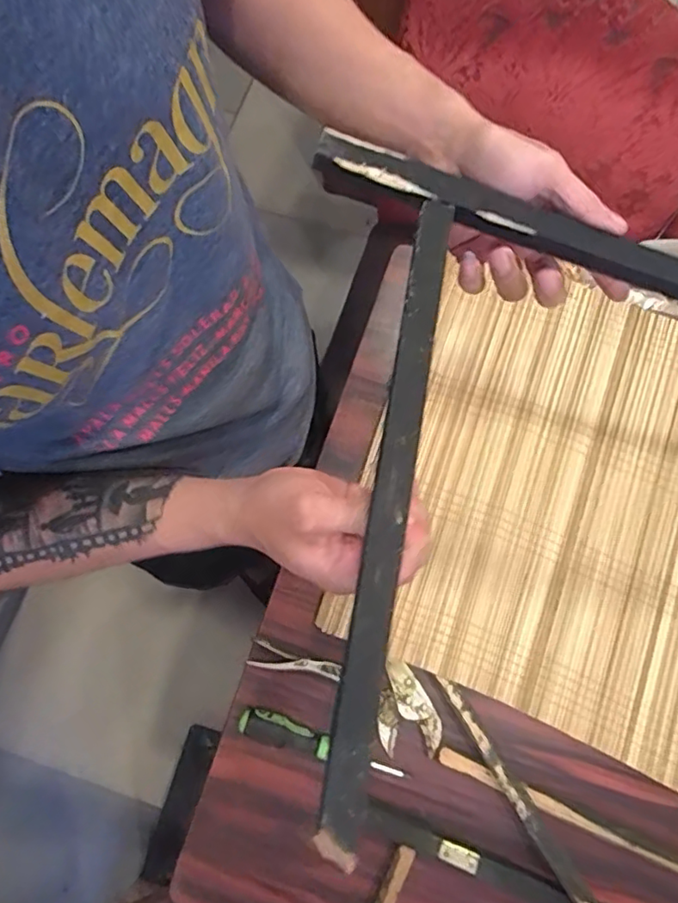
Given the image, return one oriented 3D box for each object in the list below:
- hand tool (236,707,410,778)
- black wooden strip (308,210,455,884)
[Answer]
[{"bbox_3d":[-0.018,0.307,0.585,0.180,0.020,0.029,15,76,4],"label":"hand tool"},{"bbox_3d":[0.027,0.016,0.278,0.020,0.010,0.326,10,74,3],"label":"black wooden strip"}]

